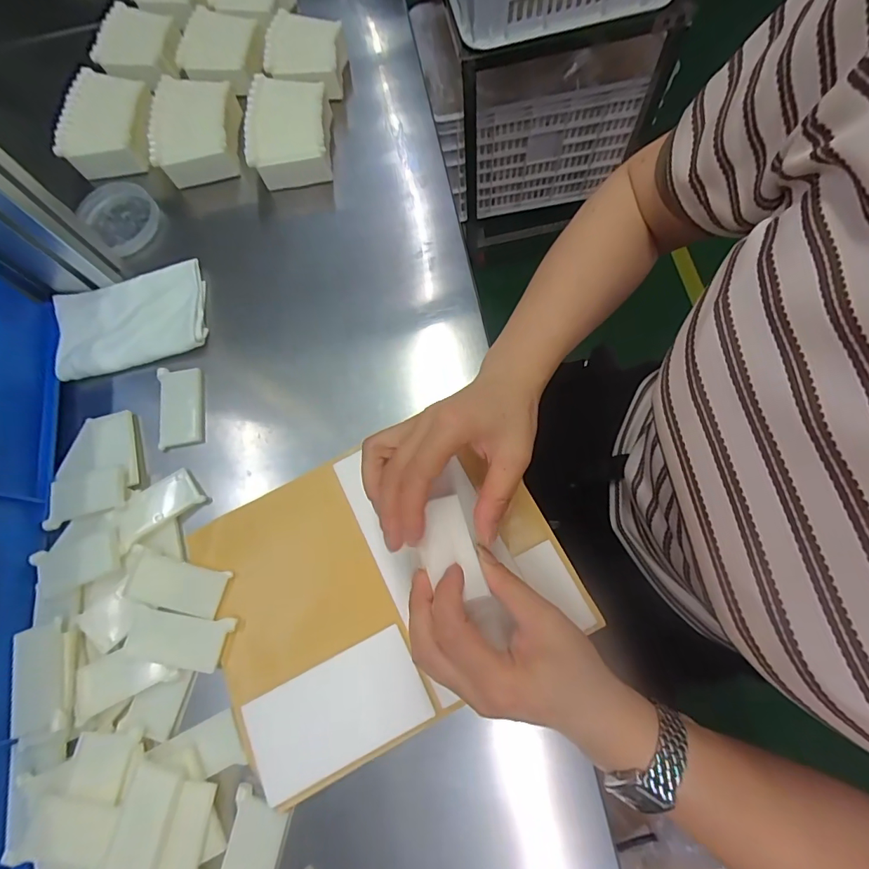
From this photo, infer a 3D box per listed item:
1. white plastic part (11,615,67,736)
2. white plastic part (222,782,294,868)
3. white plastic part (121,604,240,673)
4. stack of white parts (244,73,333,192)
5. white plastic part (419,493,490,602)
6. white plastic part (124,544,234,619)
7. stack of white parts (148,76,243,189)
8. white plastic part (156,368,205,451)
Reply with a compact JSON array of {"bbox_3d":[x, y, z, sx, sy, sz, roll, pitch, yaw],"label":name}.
[{"bbox_3d":[-0.299,0.184,0.344,0.036,0.008,0.077,-17,69,-14],"label":"white plastic part"},{"bbox_3d":[-0.129,0.294,0.320,0.041,0.006,0.073,13,73,6],"label":"white plastic part"},{"bbox_3d":[-0.201,0.159,0.358,0.074,0.010,0.037,8,73,5],"label":"white plastic part"},{"bbox_3d":[-0.156,-0.335,0.499,0.083,0.039,0.122,-6,73,2],"label":"stack of white parts"},{"bbox_3d":[0.008,0.076,0.306,0.036,0.009,0.068,-15,72,-2],"label":"white plastic part"},{"bbox_3d":[-0.209,0.121,0.371,0.077,0.004,0.038,18,72,-4],"label":"white plastic part"},{"bbox_3d":[-0.261,-0.343,0.508,0.089,0.038,0.122,-11,72,1],"label":"stack of white parts"},{"bbox_3d":[-0.237,-0.027,0.427,0.041,0.006,0.076,-10,72,-1],"label":"white plastic part"}]

